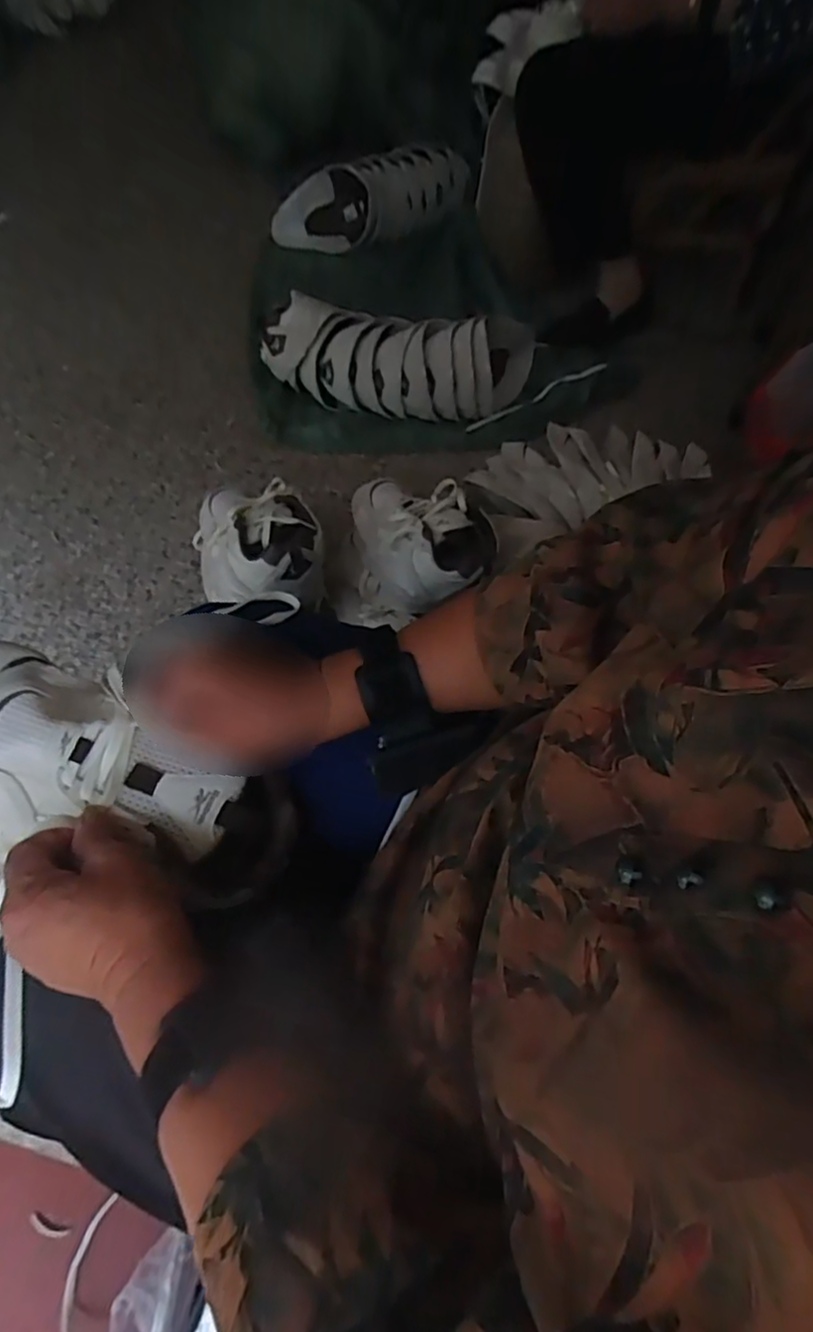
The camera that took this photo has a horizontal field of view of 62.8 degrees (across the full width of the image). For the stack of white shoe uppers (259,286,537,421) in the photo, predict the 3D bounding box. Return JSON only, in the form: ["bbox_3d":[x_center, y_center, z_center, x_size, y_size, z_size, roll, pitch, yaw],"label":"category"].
[{"bbox_3d":[-0.012,-0.513,1.133,0.454,0.158,0.134,3,61,-2],"label":"stack of white shoe uppers"}]

